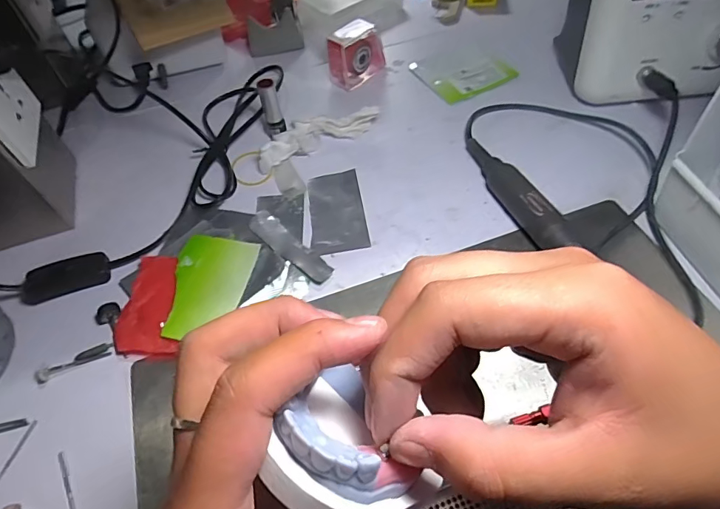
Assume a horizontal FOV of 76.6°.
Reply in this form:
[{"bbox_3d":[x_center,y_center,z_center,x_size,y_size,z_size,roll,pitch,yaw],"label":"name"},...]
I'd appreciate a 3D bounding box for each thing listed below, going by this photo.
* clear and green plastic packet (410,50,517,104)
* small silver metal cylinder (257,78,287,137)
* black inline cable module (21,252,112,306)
[{"bbox_3d":[0.109,-0.201,0.497,0.089,0.006,0.083,-26,57,-13],"label":"clear and green plastic packet"},{"bbox_3d":[-0.083,-0.137,0.432,0.017,0.053,0.019,-18,56,-8],"label":"small silver metal cylinder"},{"bbox_3d":[-0.235,0.017,0.361,0.066,0.014,0.026,-20,56,-10],"label":"black inline cable module"}]

